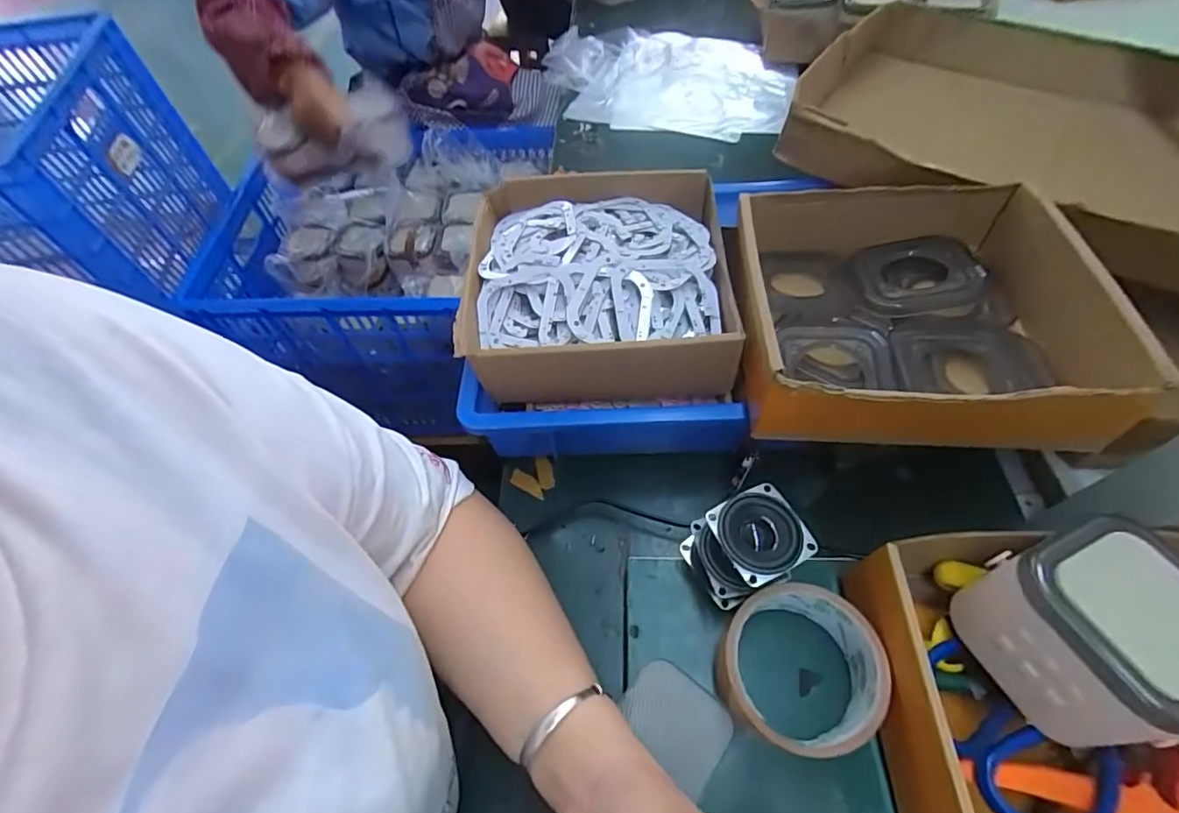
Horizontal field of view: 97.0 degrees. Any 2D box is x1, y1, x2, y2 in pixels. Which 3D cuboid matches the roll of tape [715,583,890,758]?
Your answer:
[{"bbox_3d":[0.123,0.157,0.311,0.087,0.050,0.087,-2,56,3],"label":"roll of tape"}]

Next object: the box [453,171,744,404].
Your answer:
[{"bbox_3d":[0.006,-0.099,0.446,0.213,0.066,0.236,-3,56,2],"label":"box"}]

